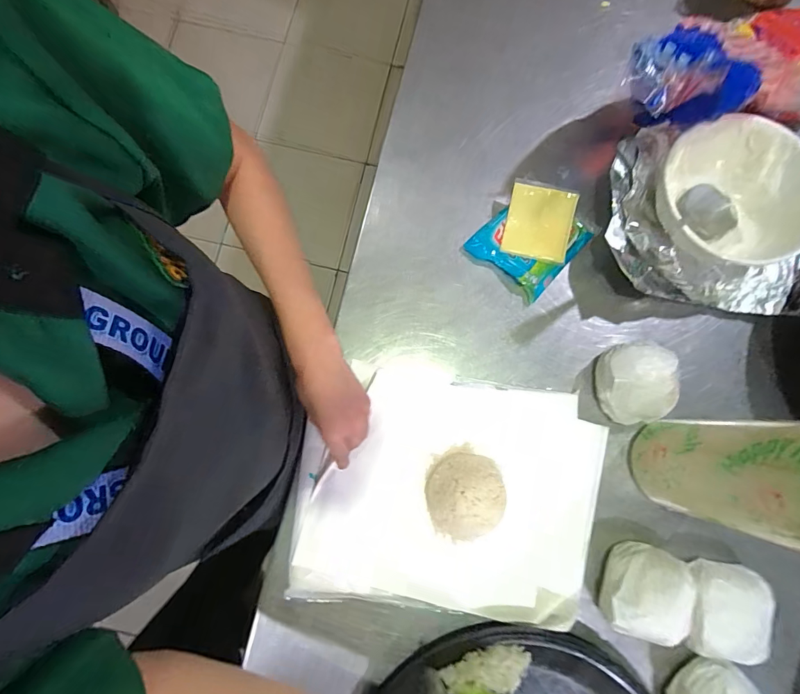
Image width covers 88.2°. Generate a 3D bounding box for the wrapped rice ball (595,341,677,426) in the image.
[{"bbox_3d":[0.260,0.041,0.460,0.079,0.053,0.086,-13,80,-4],"label":"wrapped rice ball"}]

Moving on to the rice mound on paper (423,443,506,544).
[{"bbox_3d":[0.066,0.151,0.425,0.079,0.058,0.084,0,79,-1],"label":"rice mound on paper"}]

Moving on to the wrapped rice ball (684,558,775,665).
[{"bbox_3d":[0.332,0.271,0.424,0.077,0.052,0.090,11,79,1],"label":"wrapped rice ball"}]

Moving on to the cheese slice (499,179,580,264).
[{"bbox_3d":[0.165,-0.149,0.490,0.075,0.008,0.087,13,92,6],"label":"cheese slice"}]

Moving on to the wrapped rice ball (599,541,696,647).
[{"bbox_3d":[0.248,0.248,0.417,0.078,0.053,0.087,17,79,2],"label":"wrapped rice ball"}]

